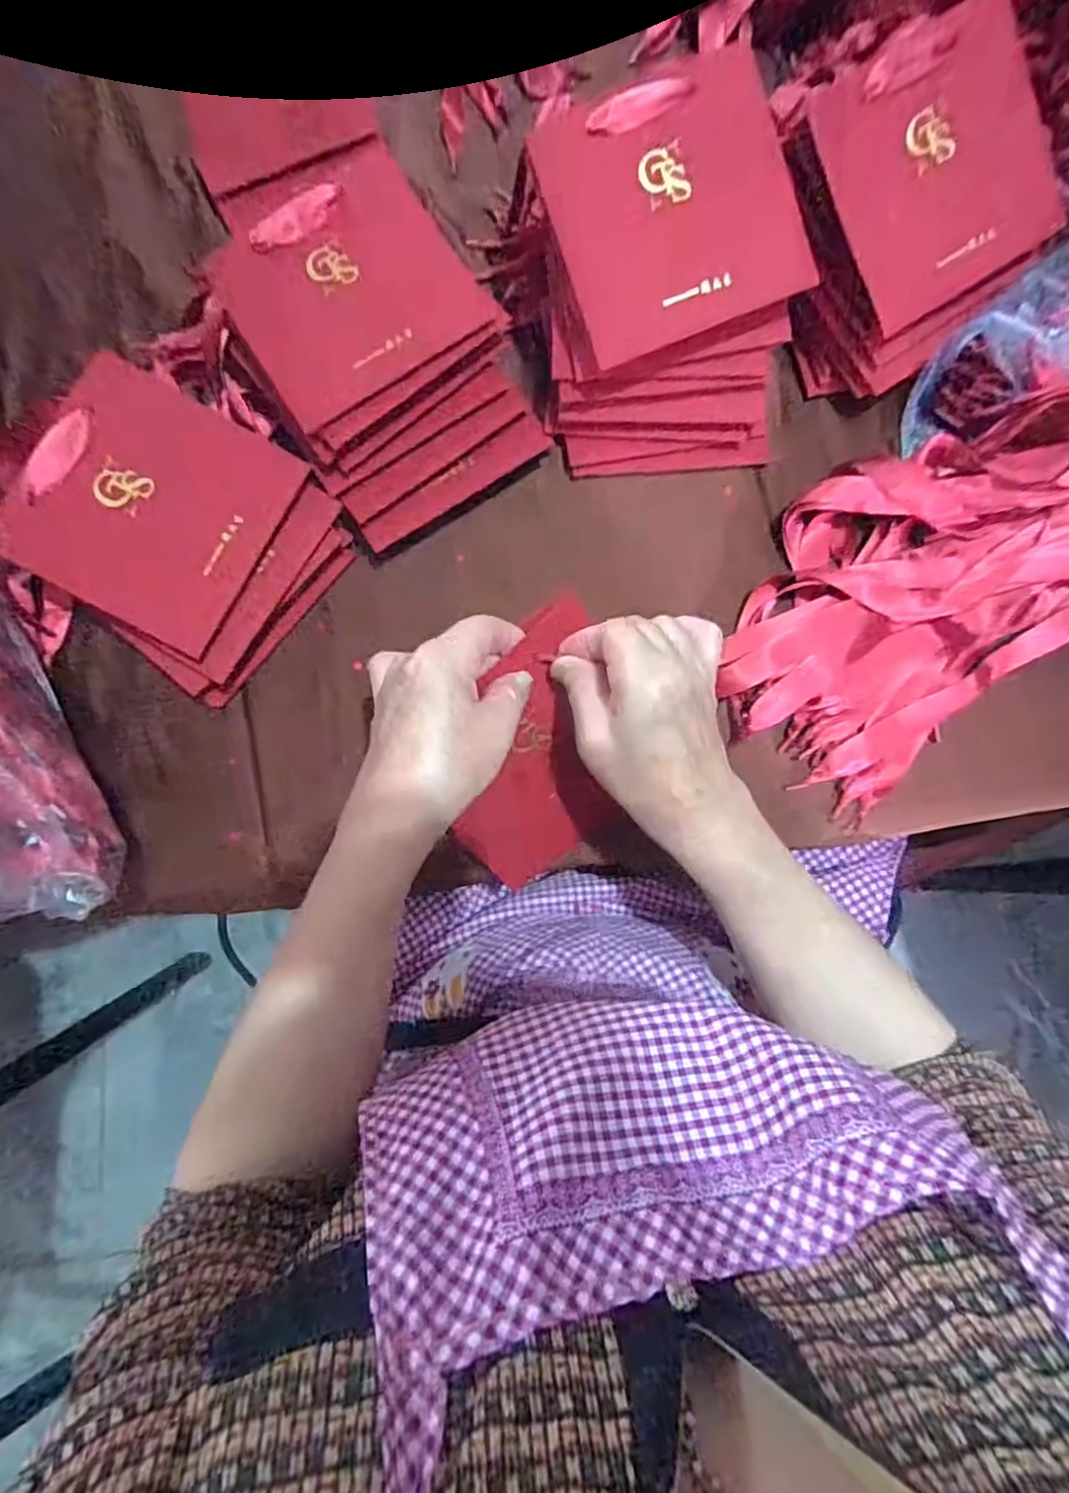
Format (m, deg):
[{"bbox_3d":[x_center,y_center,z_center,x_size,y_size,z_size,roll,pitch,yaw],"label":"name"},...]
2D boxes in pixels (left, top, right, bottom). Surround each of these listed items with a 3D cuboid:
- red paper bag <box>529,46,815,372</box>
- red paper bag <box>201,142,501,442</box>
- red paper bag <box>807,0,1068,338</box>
[{"bbox_3d":[0.083,-0.326,0.402,0.141,0.010,0.142,-19,97,3],"label":"red paper bag"},{"bbox_3d":[-0.120,-0.294,0.425,0.142,0.012,0.140,-32,85,-3],"label":"red paper bag"},{"bbox_3d":[0.256,-0.368,0.420,0.142,0.011,0.146,-31,104,1],"label":"red paper bag"}]

